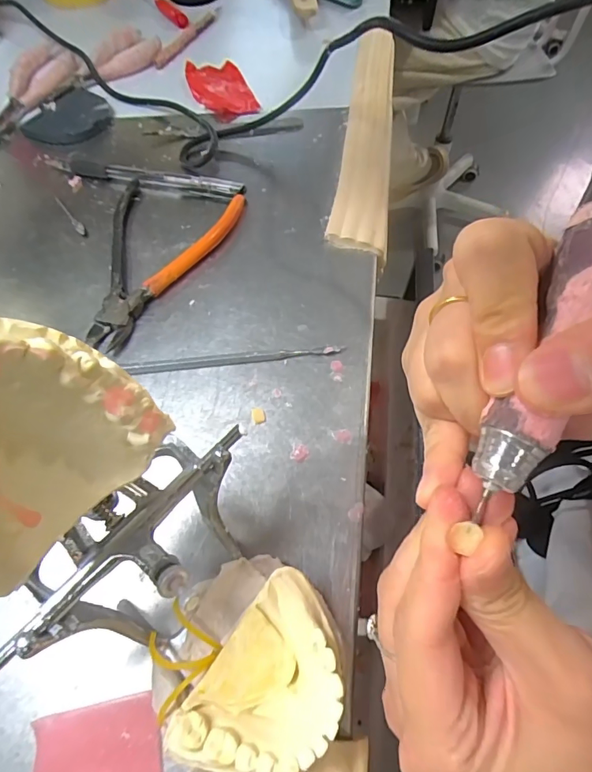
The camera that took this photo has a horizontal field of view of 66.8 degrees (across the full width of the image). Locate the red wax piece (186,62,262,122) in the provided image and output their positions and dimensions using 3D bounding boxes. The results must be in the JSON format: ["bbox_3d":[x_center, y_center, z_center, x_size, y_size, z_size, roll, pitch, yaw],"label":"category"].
[{"bbox_3d":[-0.067,-0.268,0.404,0.049,0.008,0.081,-22,63,-12],"label":"red wax piece"}]

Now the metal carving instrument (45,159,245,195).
[{"bbox_3d":[-0.117,-0.159,0.341,0.156,0.011,0.010,10,61,5],"label":"metal carving instrument"}]

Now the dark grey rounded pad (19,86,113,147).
[{"bbox_3d":[-0.189,-0.229,0.383,0.060,0.007,0.074,26,64,14],"label":"dark grey rounded pad"}]

